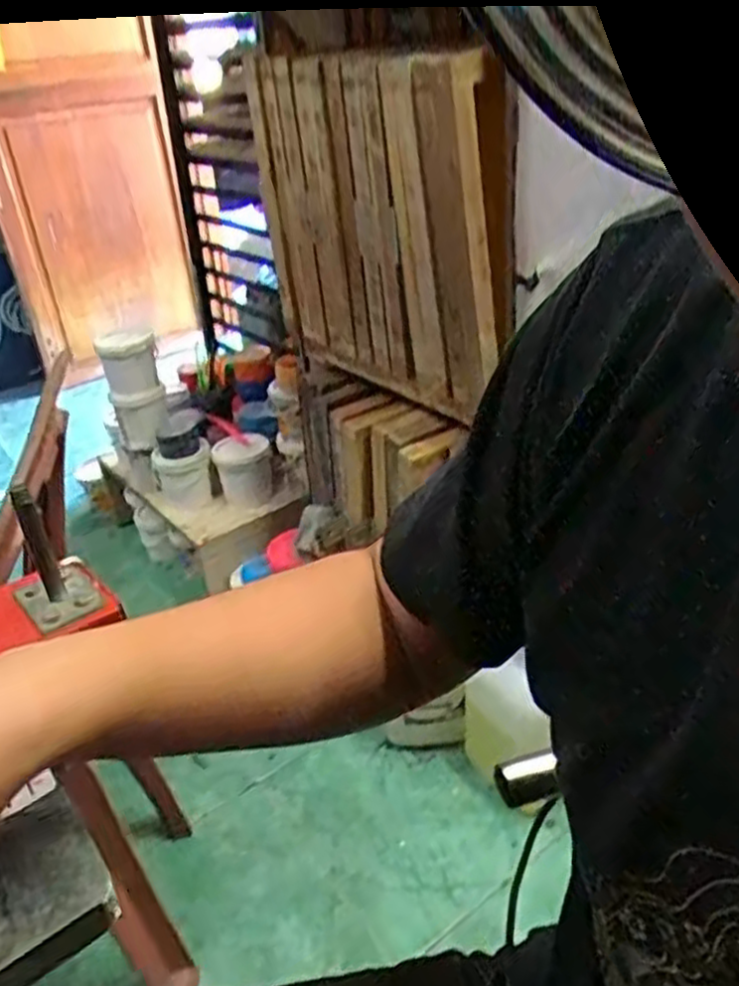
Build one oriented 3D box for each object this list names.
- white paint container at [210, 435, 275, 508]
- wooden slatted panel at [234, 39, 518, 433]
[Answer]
[{"bbox_3d":[-0.274,-0.046,1.670,0.119,0.113,0.133,-12,32,-11],"label":"white paint container"},{"bbox_3d":[-0.003,-0.398,1.149,0.065,0.467,0.523,-27,38,-32],"label":"wooden slatted panel"}]

